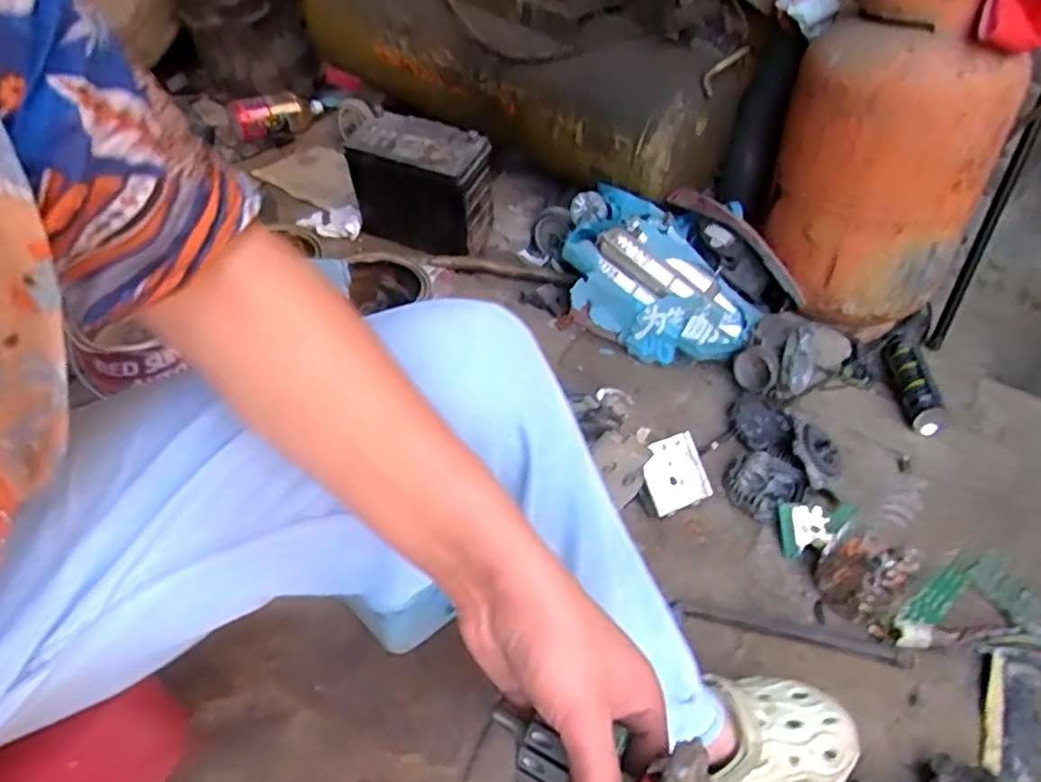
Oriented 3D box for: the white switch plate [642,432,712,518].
[{"bbox_3d":[0.198,0.107,0.840,0.076,0.012,0.088,-21,77,5],"label":"white switch plate"}]

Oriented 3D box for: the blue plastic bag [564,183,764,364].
[{"bbox_3d":[0.201,-0.172,1.072,0.368,0.167,0.180,37,50,28],"label":"blue plastic bag"}]

